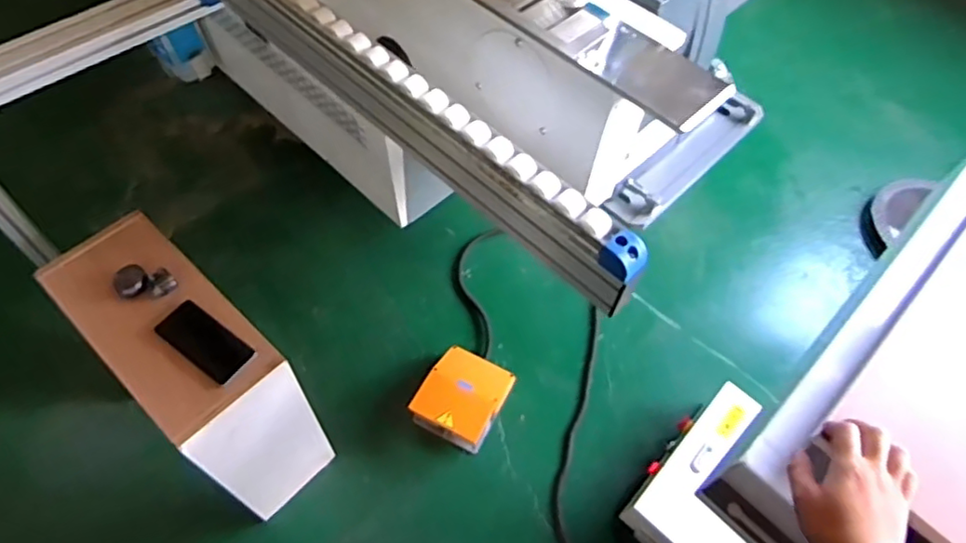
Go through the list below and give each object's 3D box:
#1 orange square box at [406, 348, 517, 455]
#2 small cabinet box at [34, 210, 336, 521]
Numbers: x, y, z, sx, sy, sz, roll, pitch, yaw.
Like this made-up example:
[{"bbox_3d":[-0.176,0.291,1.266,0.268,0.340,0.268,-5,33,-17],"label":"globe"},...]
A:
[{"bbox_3d":[-0.044,0.300,1.486,0.183,0.106,0.211,26,59,12],"label":"orange square box"},{"bbox_3d":[-0.531,0.203,1.209,0.414,0.530,0.212,40,63,20],"label":"small cabinet box"}]

